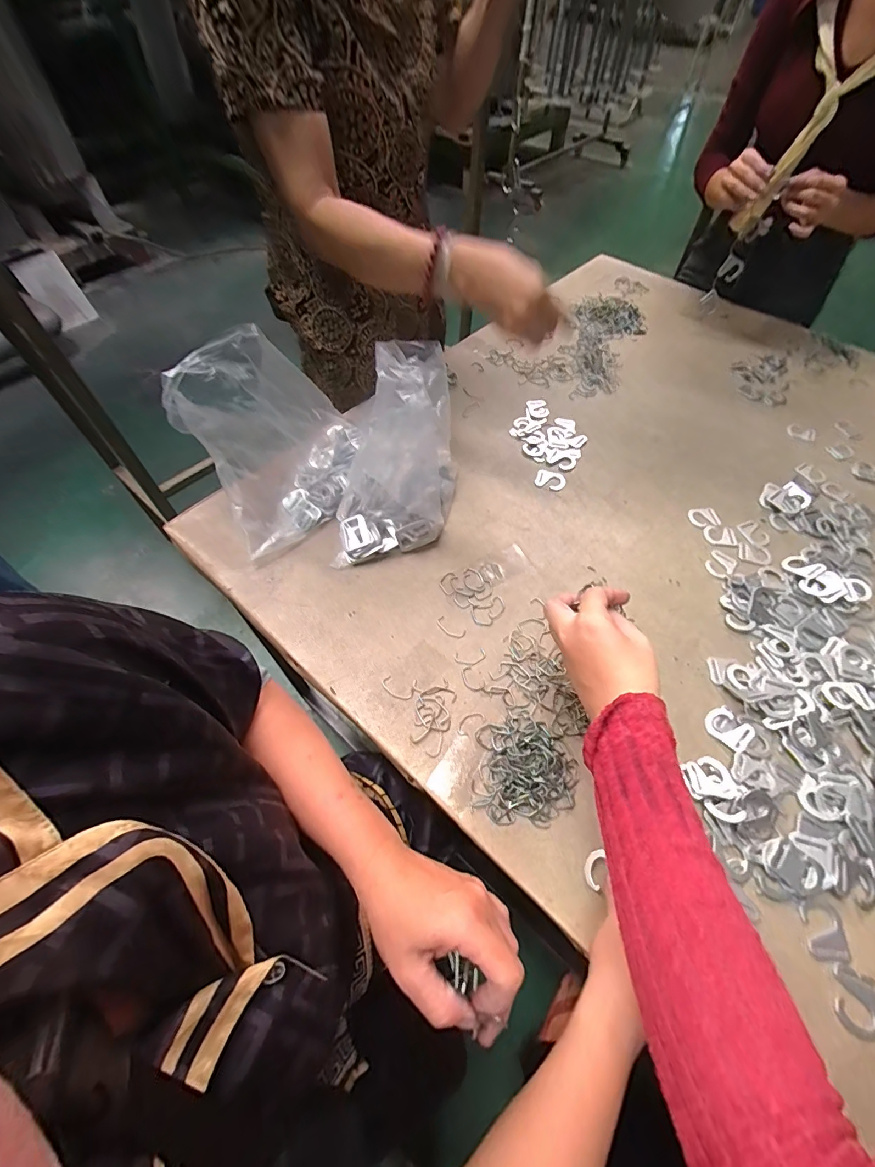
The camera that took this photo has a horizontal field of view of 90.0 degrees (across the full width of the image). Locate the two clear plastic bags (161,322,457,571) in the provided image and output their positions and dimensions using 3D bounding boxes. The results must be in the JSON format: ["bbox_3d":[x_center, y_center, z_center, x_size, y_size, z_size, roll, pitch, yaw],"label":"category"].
[{"bbox_3d":[-0.142,-0.183,0.561,0.331,0.200,0.241,3,56,-1],"label":"two clear plastic bags"}]

